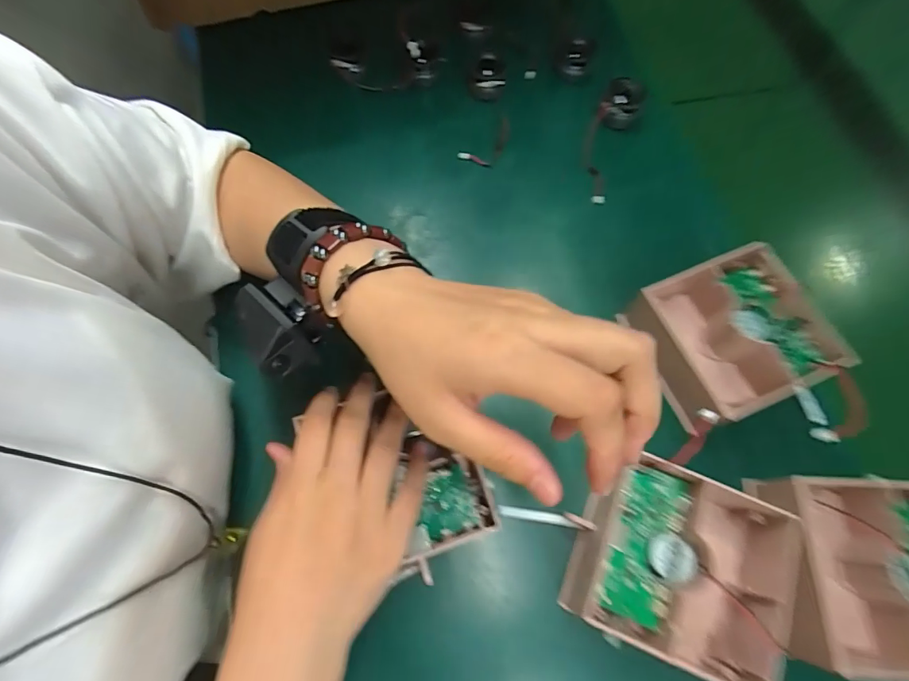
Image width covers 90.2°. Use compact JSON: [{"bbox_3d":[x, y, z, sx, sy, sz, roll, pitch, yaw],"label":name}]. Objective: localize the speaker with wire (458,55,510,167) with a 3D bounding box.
[{"bbox_3d":[0.028,-0.213,0.419,0.043,0.019,0.112,1,82,-2],"label":"speaker with wire"}]

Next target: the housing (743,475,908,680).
[{"bbox_3d":[0.254,0.143,0.274,0.098,0.060,0.108,-1,68,-2],"label":"housing"}]

